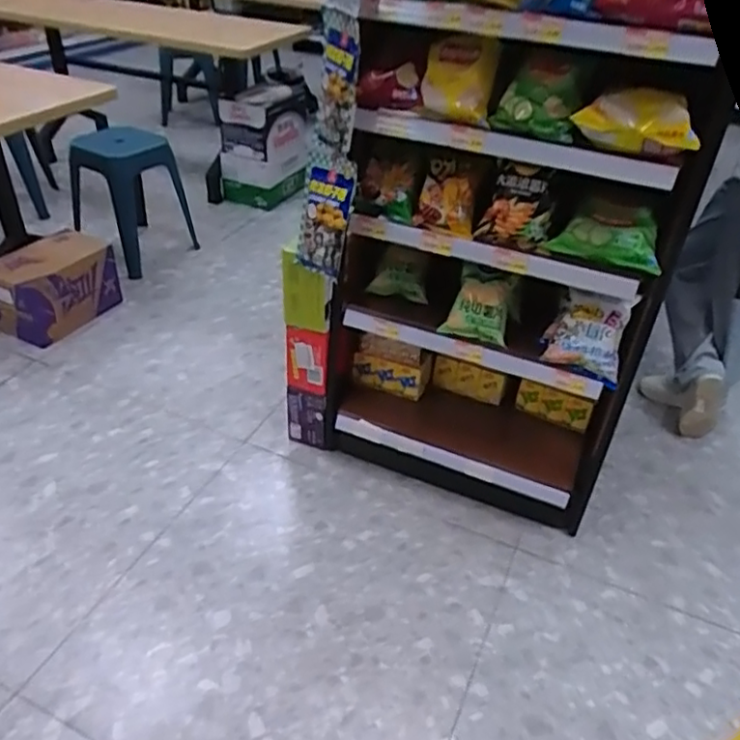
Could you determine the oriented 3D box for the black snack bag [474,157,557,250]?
[{"bbox_3d":[0.316,-0.345,1.369,0.146,0.162,0.060,15,15,12],"label":"black snack bag"}]

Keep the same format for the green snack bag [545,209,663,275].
[{"bbox_3d":[0.489,-0.281,1.331,0.221,0.079,0.121,14,39,13],"label":"green snack bag"}]

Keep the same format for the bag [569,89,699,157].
[{"bbox_3d":[0.485,-0.449,1.175,0.209,0.081,0.144,3,37,-4],"label":"bag"}]

